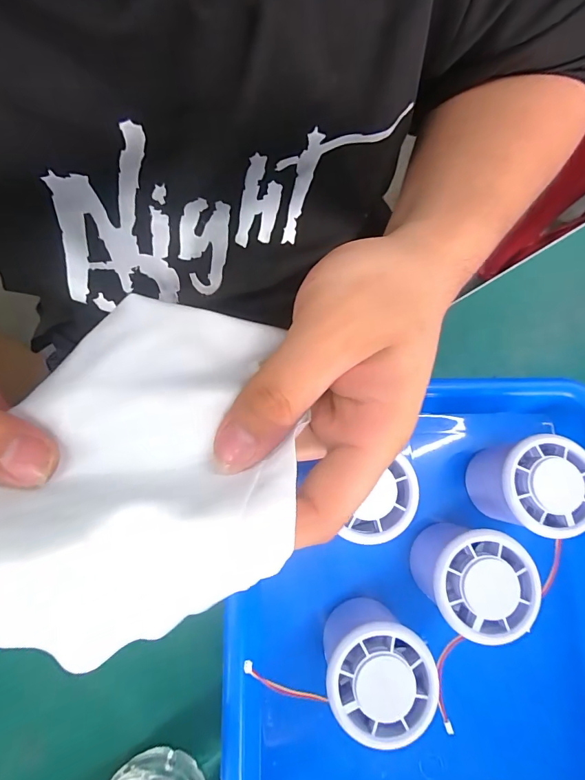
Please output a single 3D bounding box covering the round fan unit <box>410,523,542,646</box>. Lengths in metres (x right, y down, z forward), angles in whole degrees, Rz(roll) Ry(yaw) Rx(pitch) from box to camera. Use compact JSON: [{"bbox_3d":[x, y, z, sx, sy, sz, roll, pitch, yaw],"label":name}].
[{"bbox_3d":[0.104,0.110,0.237,0.052,0.057,0.054,0,80,-2],"label":"round fan unit"}]

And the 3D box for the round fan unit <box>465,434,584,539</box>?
[{"bbox_3d":[0.144,0.058,0.247,0.055,0.062,0.053,0,80,-2],"label":"round fan unit"}]

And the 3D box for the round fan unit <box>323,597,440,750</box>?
[{"bbox_3d":[0.045,0.156,0.227,0.054,0.057,0.052,0,80,-2],"label":"round fan unit"}]

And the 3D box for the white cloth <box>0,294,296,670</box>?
[{"bbox_3d":[-0.064,0.028,0.147,0.124,0.036,0.127,-10,79,-3],"label":"white cloth"}]

